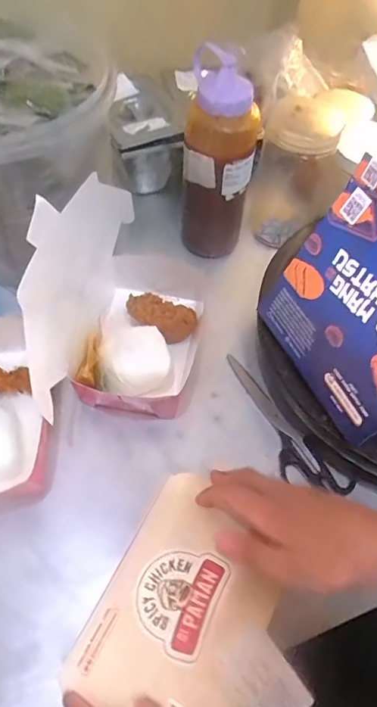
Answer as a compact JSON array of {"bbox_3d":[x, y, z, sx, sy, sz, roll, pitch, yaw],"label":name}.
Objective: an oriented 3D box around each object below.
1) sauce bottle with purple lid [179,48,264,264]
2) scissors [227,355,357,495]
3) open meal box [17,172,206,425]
[{"bbox_3d":[0.038,-0.225,0.568,0.084,0.228,0.073,20,60,10],"label":"sauce bottle with purple lid"},{"bbox_3d":[0.096,0.081,0.516,0.054,0.008,0.195,-30,64,-19],"label":"scissors"},{"bbox_3d":[-0.057,-0.076,0.492,0.141,0.212,0.220,9,58,4],"label":"open meal box"}]

